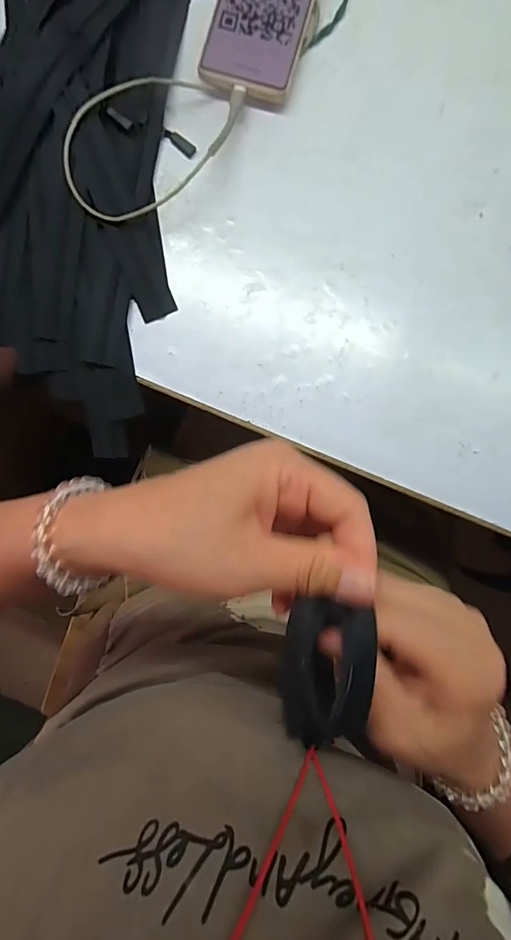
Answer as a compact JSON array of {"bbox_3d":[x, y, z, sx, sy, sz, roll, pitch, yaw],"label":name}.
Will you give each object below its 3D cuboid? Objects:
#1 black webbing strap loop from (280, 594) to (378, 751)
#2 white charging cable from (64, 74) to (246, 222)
[{"bbox_3d":[0.030,0.087,0.190,0.036,0.022,0.061,2,89,3],"label":"black webbing strap loop"},{"bbox_3d":[-0.084,-0.275,0.369,0.149,0.035,0.097,-25,88,3],"label":"white charging cable"}]

